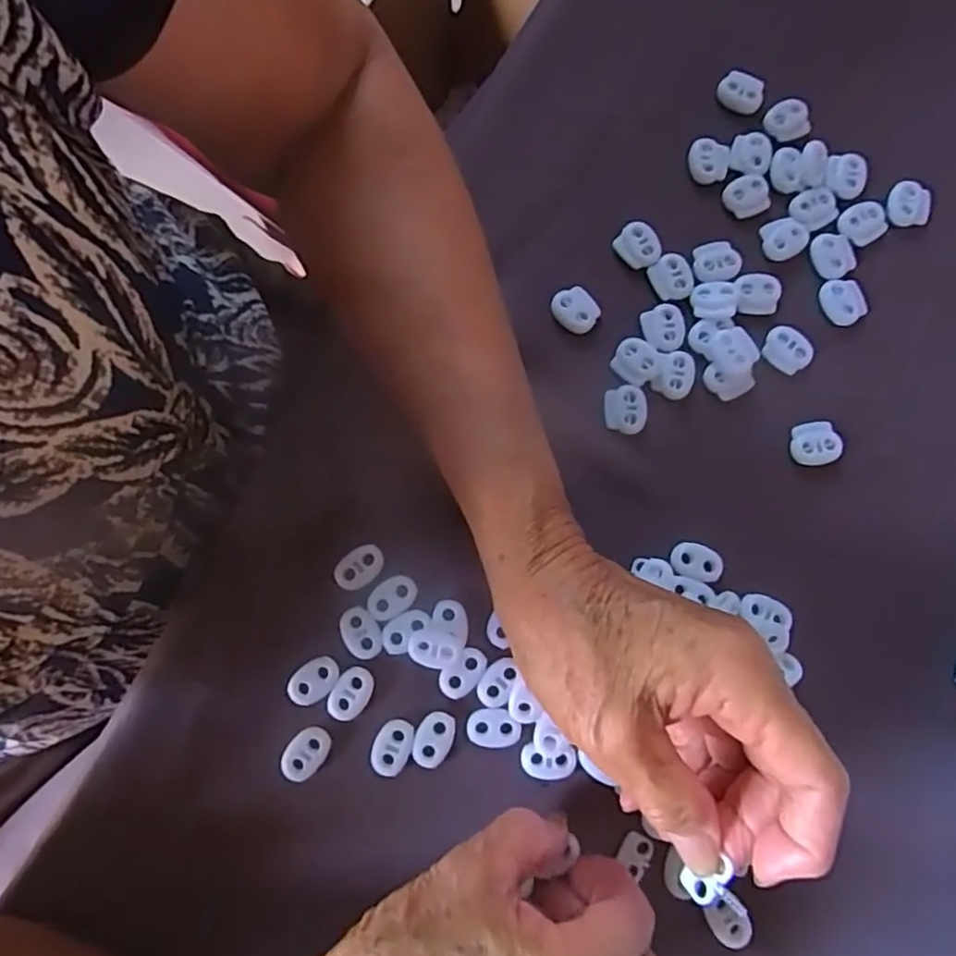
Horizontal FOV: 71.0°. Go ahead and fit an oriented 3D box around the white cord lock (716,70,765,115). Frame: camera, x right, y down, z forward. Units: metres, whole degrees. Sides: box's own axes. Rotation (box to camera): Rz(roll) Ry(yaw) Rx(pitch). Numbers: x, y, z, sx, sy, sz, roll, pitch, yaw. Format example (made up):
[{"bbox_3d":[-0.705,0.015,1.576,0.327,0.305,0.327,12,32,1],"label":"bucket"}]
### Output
[{"bbox_3d":[0.131,-0.192,0.335,0.022,0.012,0.012,26,81,4],"label":"white cord lock"}]

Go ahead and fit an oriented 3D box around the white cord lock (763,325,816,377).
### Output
[{"bbox_3d":[0.144,-0.060,0.312,0.022,0.006,0.018,39,82,6],"label":"white cord lock"}]

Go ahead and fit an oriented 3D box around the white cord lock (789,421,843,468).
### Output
[{"bbox_3d":[0.153,-0.015,0.305,0.022,0.005,0.020,-13,80,-2],"label":"white cord lock"}]

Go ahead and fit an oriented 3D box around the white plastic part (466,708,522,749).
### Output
[{"bbox_3d":[0.007,0.105,0.280,0.022,0.004,0.015,4,80,0],"label":"white plastic part"}]

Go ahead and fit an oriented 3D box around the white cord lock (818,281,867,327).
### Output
[{"bbox_3d":[0.173,-0.084,0.317,0.018,0.004,0.022,-16,80,-3],"label":"white cord lock"}]

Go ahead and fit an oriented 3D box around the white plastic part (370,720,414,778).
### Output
[{"bbox_3d":[-0.036,0.112,0.279,0.015,0.004,0.022,24,81,4],"label":"white plastic part"}]

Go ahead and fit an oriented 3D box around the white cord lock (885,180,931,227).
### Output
[{"bbox_3d":[0.208,-0.132,0.322,0.021,0.004,0.019,16,80,3],"label":"white cord lock"}]

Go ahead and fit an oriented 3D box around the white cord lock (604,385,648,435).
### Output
[{"bbox_3d":[0.067,-0.031,0.305,0.019,0.004,0.021,5,80,1],"label":"white cord lock"}]

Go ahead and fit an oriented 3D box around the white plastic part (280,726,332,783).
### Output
[{"bbox_3d":[-0.072,0.115,0.277,0.016,0.004,0.023,36,82,6],"label":"white plastic part"}]

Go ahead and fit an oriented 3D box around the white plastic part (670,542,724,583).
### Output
[{"bbox_3d":[0.096,0.037,0.293,0.022,0.004,0.015,15,80,2],"label":"white plastic part"}]

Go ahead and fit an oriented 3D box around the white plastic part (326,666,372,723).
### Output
[{"bbox_3d":[-0.054,0.091,0.282,0.015,0.004,0.023,29,81,5],"label":"white plastic part"}]

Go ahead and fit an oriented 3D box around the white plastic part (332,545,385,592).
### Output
[{"bbox_3d":[-0.052,0.039,0.292,0.022,0.004,0.015,-41,83,-7],"label":"white plastic part"}]

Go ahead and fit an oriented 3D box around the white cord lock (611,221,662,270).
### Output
[{"bbox_3d":[0.077,-0.111,0.318,0.017,0.004,0.021,-41,83,-7],"label":"white cord lock"}]

